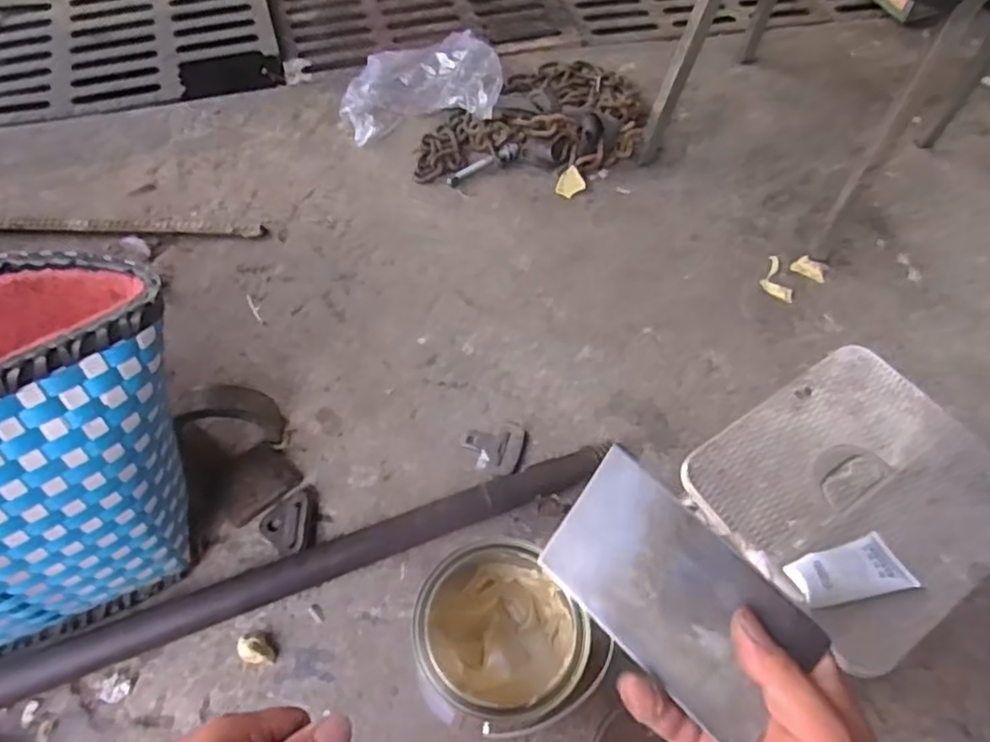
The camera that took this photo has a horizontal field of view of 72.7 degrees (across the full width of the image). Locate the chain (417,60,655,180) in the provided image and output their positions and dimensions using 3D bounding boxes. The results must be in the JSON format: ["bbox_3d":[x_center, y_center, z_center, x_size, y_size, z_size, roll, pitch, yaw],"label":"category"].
[{"bbox_3d":[0.071,-0.467,1.191,0.407,0.078,0.320,0,57,-4],"label":"chain"}]

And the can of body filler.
[{"bbox_3d":[-0.001,0.261,0.660,0.146,0.154,0.148,0,57,-4],"label":"can of body filler"}]

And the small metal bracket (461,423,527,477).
[{"bbox_3d":[-0.003,0.096,0.858,0.074,0.009,0.079,12,57,4],"label":"small metal bracket"}]

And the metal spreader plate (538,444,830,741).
[{"bbox_3d":[0.088,0.108,0.334,0.127,0.006,0.075,39,80,21],"label":"metal spreader plate"}]

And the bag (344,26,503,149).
[{"bbox_3d":[-0.129,-0.521,1.197,0.275,0.072,0.269,0,57,-4],"label":"bag"}]

